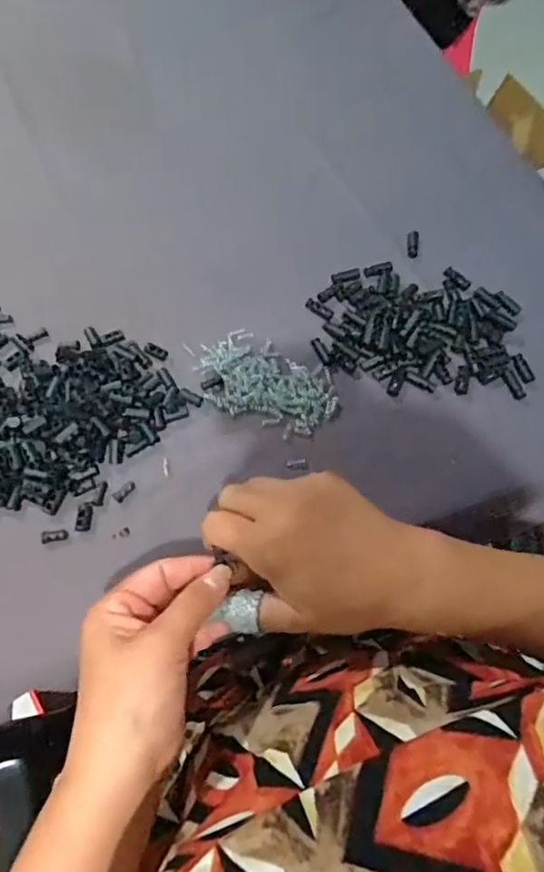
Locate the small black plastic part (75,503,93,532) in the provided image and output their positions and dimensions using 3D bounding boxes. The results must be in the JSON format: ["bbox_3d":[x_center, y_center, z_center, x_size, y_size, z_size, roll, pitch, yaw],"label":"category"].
[{"bbox_3d":[-0.130,0.056,0.393,0.010,0.007,0.020,-1,66,0],"label":"small black plastic part"}]

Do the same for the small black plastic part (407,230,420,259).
[{"bbox_3d":[0.128,-0.174,0.515,0.010,0.007,0.028,5,67,3],"label":"small black plastic part"}]

